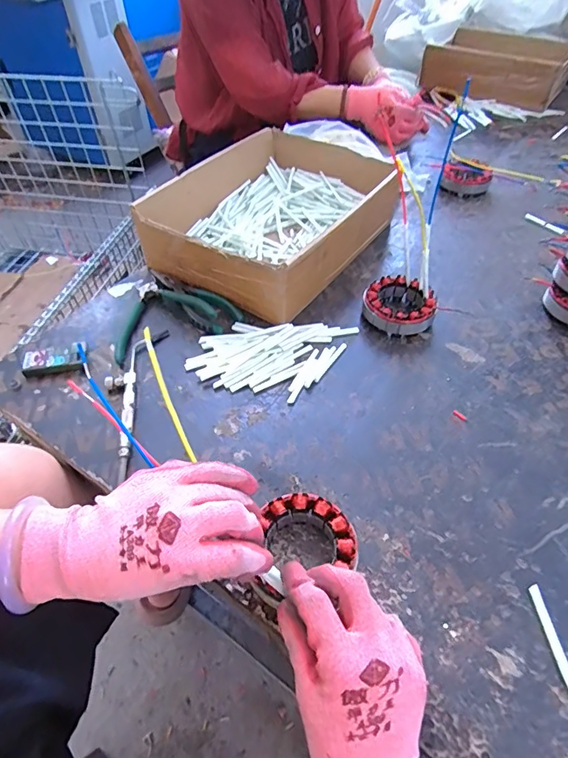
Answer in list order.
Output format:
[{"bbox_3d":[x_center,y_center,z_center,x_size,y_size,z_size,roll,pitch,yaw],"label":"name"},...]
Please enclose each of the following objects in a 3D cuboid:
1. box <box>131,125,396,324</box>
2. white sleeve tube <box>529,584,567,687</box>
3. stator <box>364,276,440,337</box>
[{"bbox_3d":[-0.006,-0.238,0.645,0.245,0.086,0.339,27,54,22],"label":"box"},{"bbox_3d":[0.197,0.190,0.327,0.008,0.004,0.074,-3,49,-3],"label":"white sleeve tube"},{"bbox_3d":[0.141,-0.089,0.556,0.077,0.032,0.078,0,49,0],"label":"stator"}]

